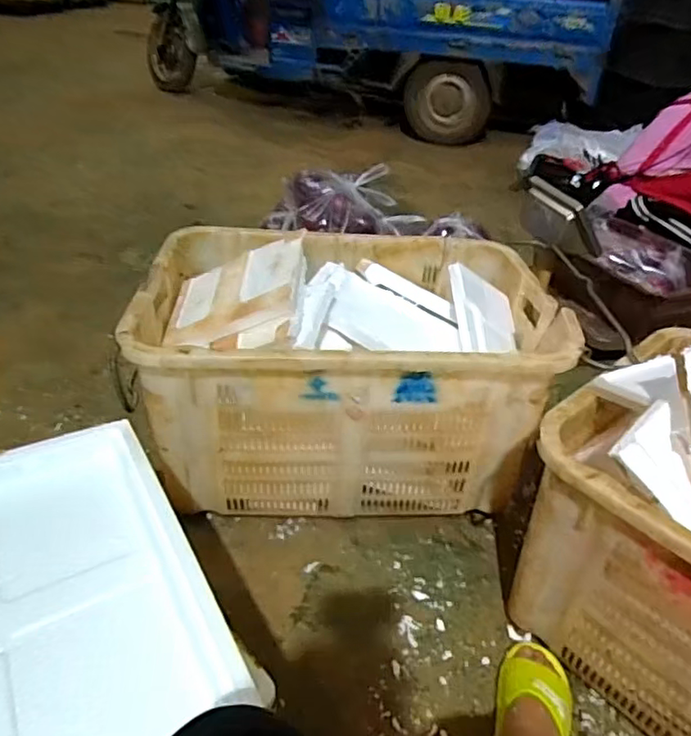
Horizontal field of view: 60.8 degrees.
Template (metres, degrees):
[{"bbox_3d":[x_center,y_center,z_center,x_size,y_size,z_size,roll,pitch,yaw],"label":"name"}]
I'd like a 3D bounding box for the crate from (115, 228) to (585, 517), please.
[{"bbox_3d":[0.001,0.002,1.083,0.670,0.376,0.470,3,35,-5],"label":"crate"}]

